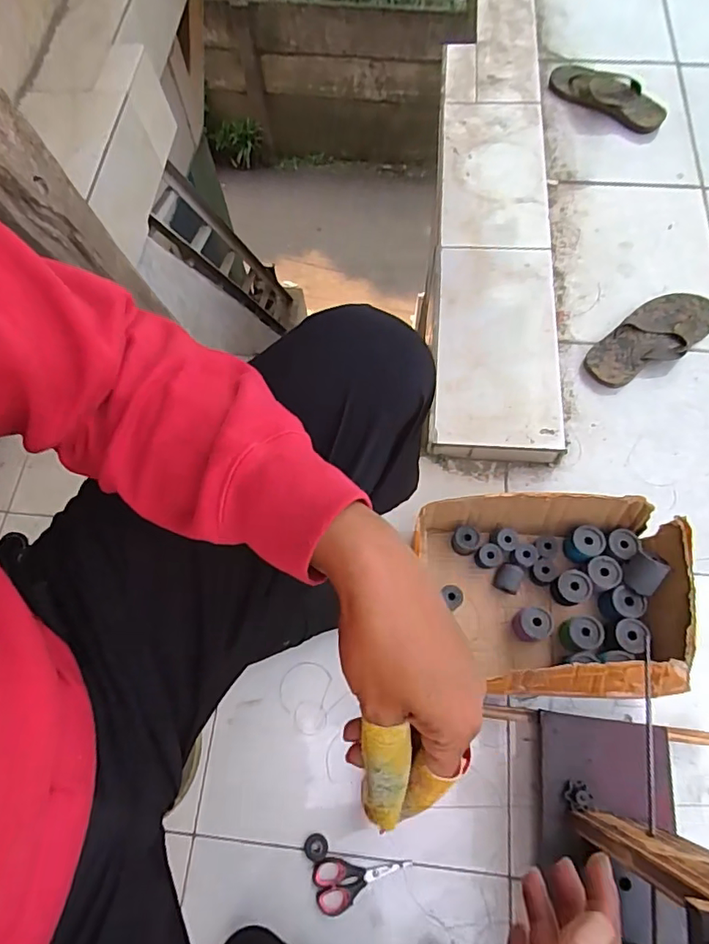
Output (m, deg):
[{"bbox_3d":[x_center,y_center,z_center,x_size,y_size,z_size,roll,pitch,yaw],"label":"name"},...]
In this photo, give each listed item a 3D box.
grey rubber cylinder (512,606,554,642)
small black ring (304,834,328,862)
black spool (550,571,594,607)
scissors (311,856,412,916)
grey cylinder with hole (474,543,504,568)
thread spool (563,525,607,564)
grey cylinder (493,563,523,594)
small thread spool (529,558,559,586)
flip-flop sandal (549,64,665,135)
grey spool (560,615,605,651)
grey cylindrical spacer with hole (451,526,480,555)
[{"bbox_3d":[0.246,0.212,0.729,0.044,0.055,0.047,3,68,4],"label":"grey rubber cylinder"},{"bbox_3d":[-0.049,0.474,0.660,0.030,0.005,0.029,-1,67,2],"label":"small black ring"},{"bbox_3d":[0.307,0.164,0.740,0.043,0.045,0.044,-1,67,2],"label":"black spool"},{"bbox_3d":[0.009,0.497,0.647,0.119,0.006,0.056,-19,68,-5],"label":"scissors"},{"bbox_3d":[0.197,0.127,0.770,0.038,0.042,0.033,-32,69,-10],"label":"grey cylinder with hole"},{"bbox_3d":[0.335,0.107,0.764,0.045,0.059,0.043,-1,67,2],"label":"thread spool"},{"bbox_3d":[0.223,0.156,0.762,0.034,0.033,0.038,19,70,10],"label":"grey cylinder"},{"bbox_3d":[0.273,0.147,0.759,0.038,0.041,0.033,-39,71,-13],"label":"small thread spool"},{"bbox_3d":[0.563,-0.840,1.164,0.269,0.037,0.103,41,75,17],"label":"flip-flop sandal"},{"bbox_3d":[0.310,0.220,0.715,0.043,0.046,0.045,-1,67,2],"label":"grey spool"},{"bbox_3d":[0.162,0.101,0.770,0.035,0.050,0.031,19,70,10],"label":"grey cylindrical spacer with hole"}]

